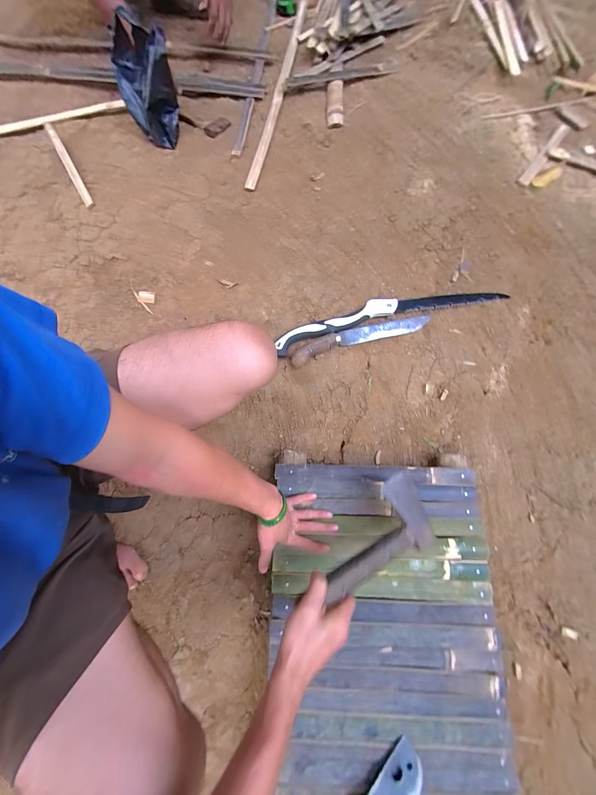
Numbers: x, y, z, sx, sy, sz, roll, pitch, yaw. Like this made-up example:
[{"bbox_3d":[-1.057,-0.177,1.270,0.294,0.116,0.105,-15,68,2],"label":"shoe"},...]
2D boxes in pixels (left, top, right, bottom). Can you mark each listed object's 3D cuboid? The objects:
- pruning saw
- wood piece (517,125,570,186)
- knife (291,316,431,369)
[{"bbox_3d":[0.220,-0.206,0.670,0.566,0.033,0.073,-16,73,-3],"label":"pruning saw"},{"bbox_3d":[0.709,-0.699,0.783,0.029,0.005,0.268,39,82,8],"label":"wood piece"},{"bbox_3d":[0.150,-0.148,0.662,0.350,0.036,0.050,-19,81,-1],"label":"knife"}]

